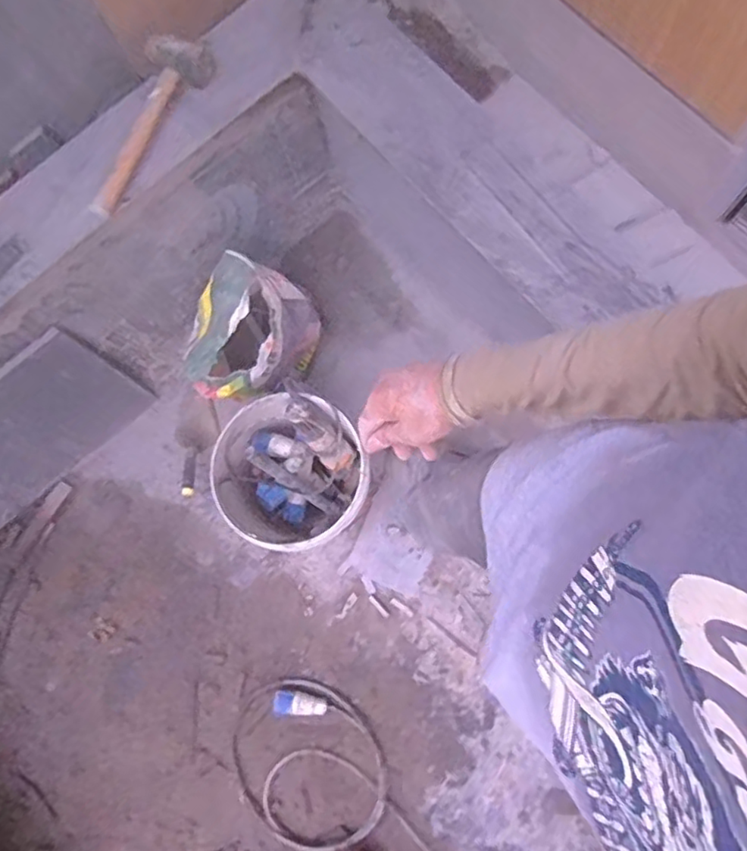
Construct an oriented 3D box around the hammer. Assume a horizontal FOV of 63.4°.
[{"bbox_3d":[-0.391,-0.512,1.025,0.086,0.081,0.344,27,85,9],"label":"hammer"}]

